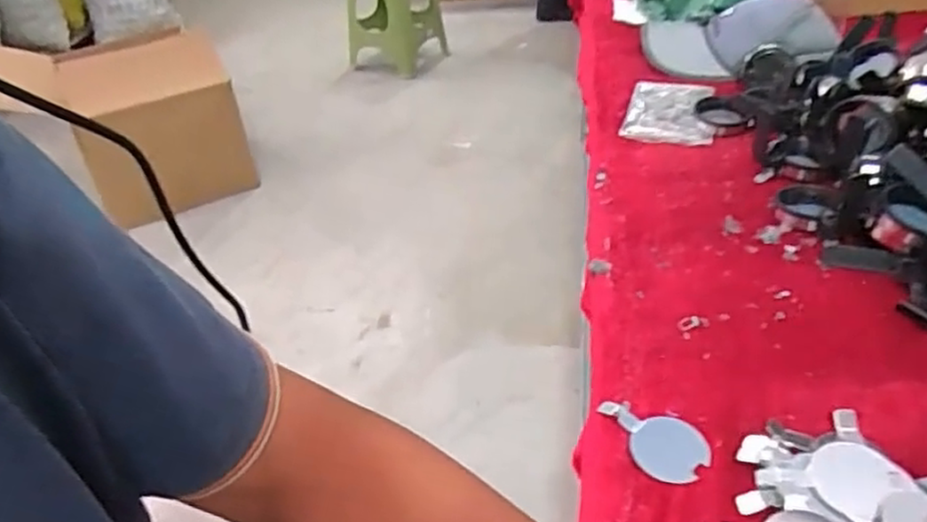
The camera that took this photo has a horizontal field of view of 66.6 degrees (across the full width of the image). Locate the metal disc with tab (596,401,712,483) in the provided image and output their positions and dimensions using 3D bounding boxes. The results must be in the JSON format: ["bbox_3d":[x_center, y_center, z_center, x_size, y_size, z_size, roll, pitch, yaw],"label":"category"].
[{"bbox_3d":[0.132,0.127,0.497,0.079,0.006,0.051,11,40,21],"label":"metal disc with tab"}]

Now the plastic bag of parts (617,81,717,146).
[{"bbox_3d":[0.265,-0.195,0.908,0.109,0.016,0.137,7,39,17],"label":"plastic bag of parts"}]

